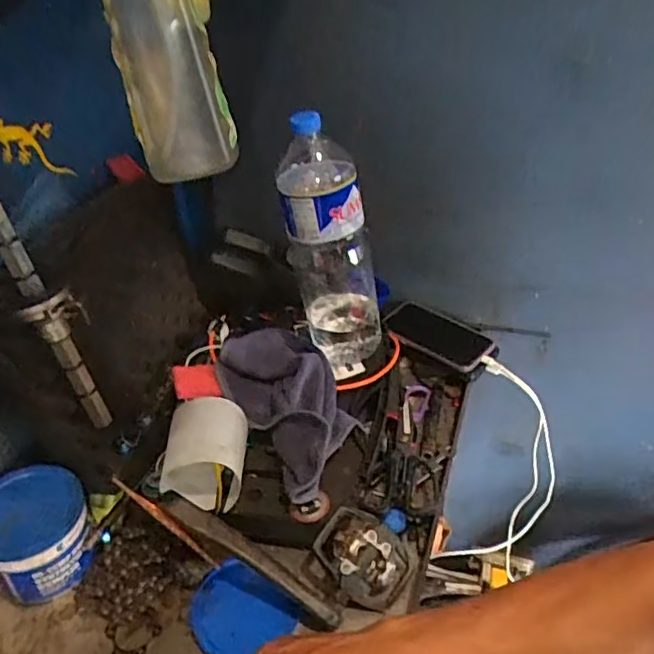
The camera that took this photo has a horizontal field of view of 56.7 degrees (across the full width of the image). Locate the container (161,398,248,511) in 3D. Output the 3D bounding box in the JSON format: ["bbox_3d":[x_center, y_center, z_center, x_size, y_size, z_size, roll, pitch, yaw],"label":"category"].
[{"bbox_3d":[-0.127,0.128,0.650,0.085,0.067,0.117,-3,37,-1],"label":"container"}]

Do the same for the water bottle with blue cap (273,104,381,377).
[{"bbox_3d":[0.007,-0.089,0.723,0.113,0.294,0.102,0,37,2],"label":"water bottle with blue cap"}]

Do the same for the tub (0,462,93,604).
[{"bbox_3d":[-0.289,0.206,0.604,0.103,0.089,0.096,-22,41,-24],"label":"tub"}]

